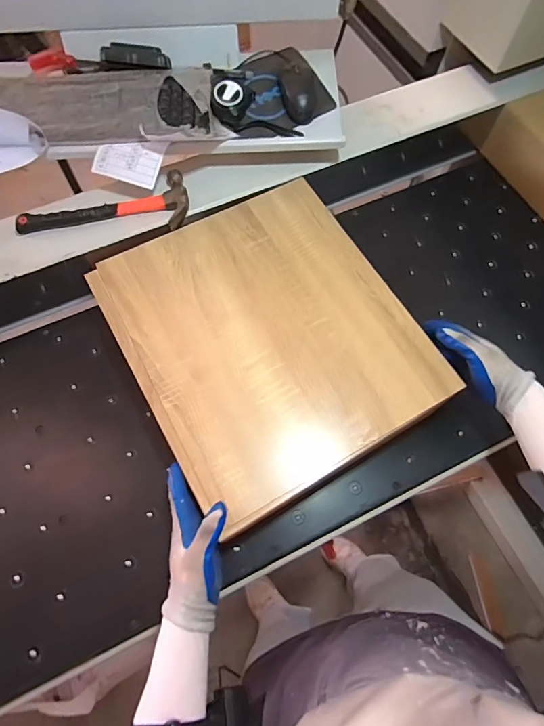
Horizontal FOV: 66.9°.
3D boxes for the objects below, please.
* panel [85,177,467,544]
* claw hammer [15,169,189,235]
[{"bbox_3d":[-0.007,-0.049,0.611,0.390,0.029,0.444,-28,70,-12],"label":"panel"},{"bbox_3d":[-0.272,-0.258,0.675,0.265,0.028,0.098,-6,67,-3],"label":"claw hammer"}]

